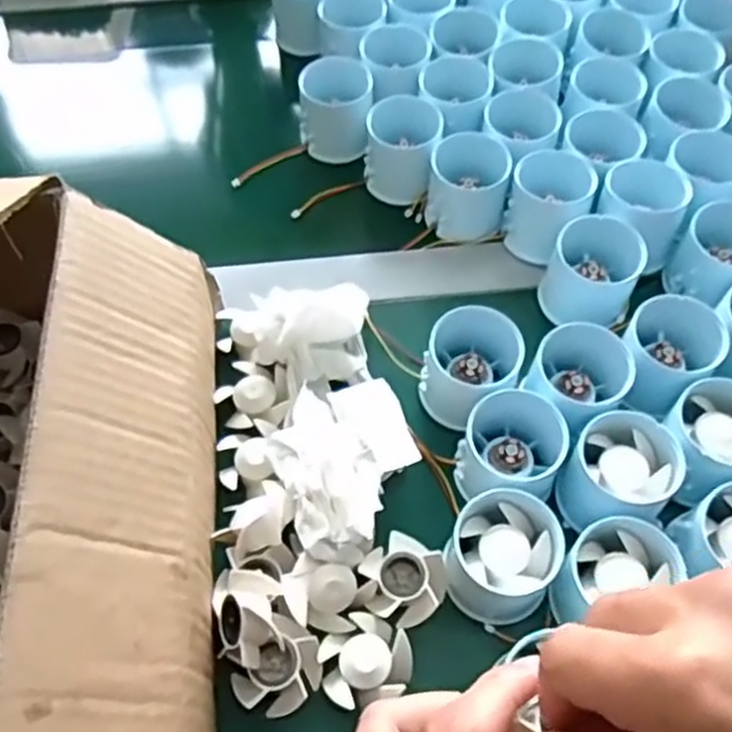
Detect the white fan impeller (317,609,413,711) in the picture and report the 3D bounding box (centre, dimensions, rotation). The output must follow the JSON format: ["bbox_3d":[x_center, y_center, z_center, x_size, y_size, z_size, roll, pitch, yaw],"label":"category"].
[{"bbox_3d":[-0.001,0.140,0.369,0.043,0.012,0.040,0,58,0],"label":"white fan impeller"}]

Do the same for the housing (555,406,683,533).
[{"bbox_3d":[0.130,0.058,0.395,0.050,0.045,0.055,0,58,0],"label":"housing"}]

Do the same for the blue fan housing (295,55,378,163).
[{"bbox_3d":[-0.022,-0.185,0.548,0.052,0.048,0.055,0,58,0],"label":"blue fan housing"}]

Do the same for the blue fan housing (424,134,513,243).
[{"bbox_3d":[0.068,-0.121,0.512,0.051,0.042,0.057,8,59,5],"label":"blue fan housing"}]

